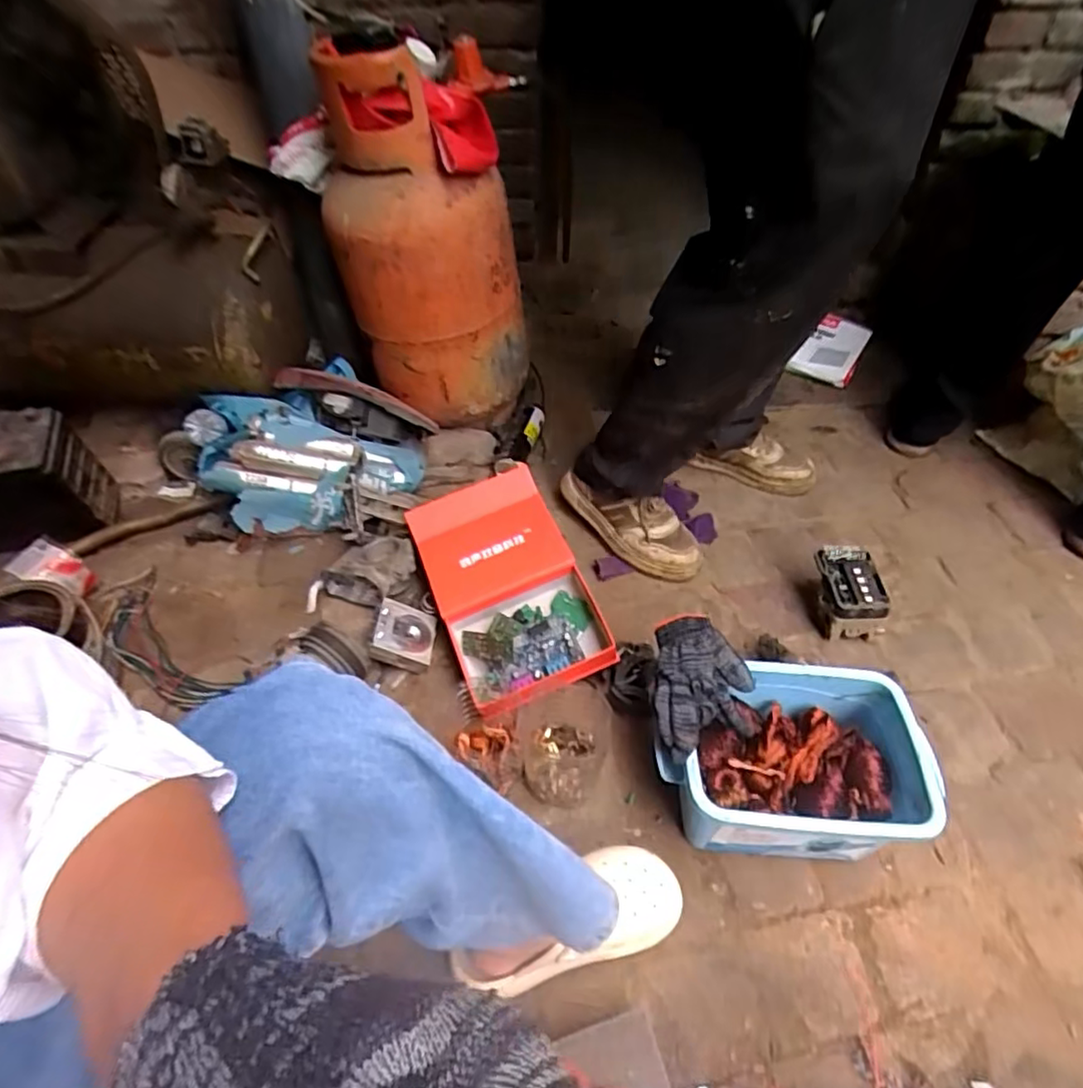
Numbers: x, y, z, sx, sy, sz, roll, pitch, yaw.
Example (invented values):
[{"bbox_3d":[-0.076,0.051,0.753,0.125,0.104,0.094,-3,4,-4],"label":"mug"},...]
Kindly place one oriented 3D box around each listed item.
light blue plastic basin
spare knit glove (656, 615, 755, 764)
[{"bbox_3d":[0.286,0.271,0.780,0.292,0.161,0.195,4,47,3],"label":"light blue plastic basin"},{"bbox_3d":[0.195,0.175,0.775,0.119,0.059,0.189,6,47,5],"label":"spare knit glove"}]

